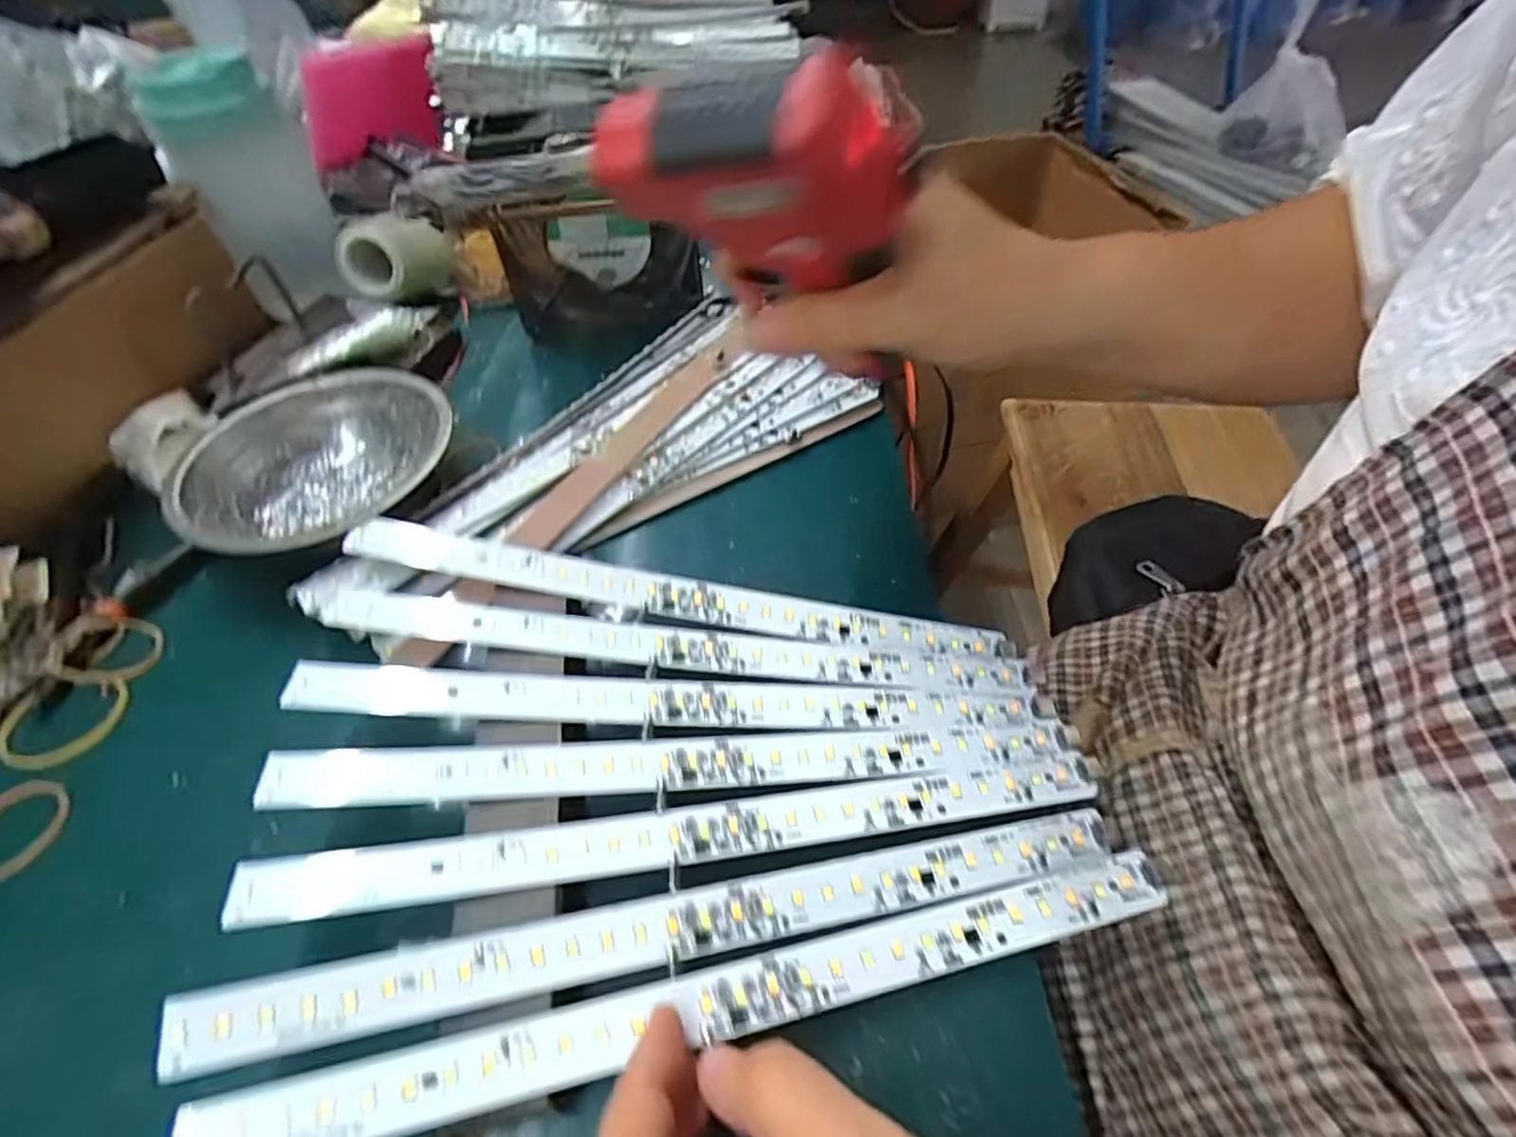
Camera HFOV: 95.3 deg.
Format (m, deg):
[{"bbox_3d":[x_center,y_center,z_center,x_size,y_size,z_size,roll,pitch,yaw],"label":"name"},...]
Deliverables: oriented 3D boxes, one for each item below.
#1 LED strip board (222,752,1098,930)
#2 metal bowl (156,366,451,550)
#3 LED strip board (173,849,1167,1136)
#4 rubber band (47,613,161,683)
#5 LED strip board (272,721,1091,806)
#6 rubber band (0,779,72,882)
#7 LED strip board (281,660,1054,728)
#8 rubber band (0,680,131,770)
[{"bbox_3d":[-0.021,0.088,0.233,0.281,0.004,0.020,-5,49,-8],"label":"LED strip board"},{"bbox_3d":[-0.216,-0.048,0.349,0.127,0.038,0.129,-20,54,-13],"label":"metal bowl"},{"bbox_3d":[-0.008,0.124,0.202,0.278,0.008,0.017,-9,52,-12],"label":"LED strip board"},{"bbox_3d":[-0.287,0.034,0.303,0.042,0.009,0.031,-5,52,-2],"label":"rubber band"},{"bbox_3d":[-0.026,0.069,0.247,0.275,0.006,0.020,-1,53,-5],"label":"LED strip board"},{"bbox_3d":[-0.279,0.097,0.258,0.035,0.004,0.038,-1,52,1],"label":"rubber band"},{"bbox_3d":[-0.031,0.050,0.264,0.281,0.004,0.020,3,51,-2],"label":"LED strip board"},{"bbox_3d":[-0.288,0.065,0.285,0.045,0.006,0.034,-13,52,-8],"label":"rubber band"}]

